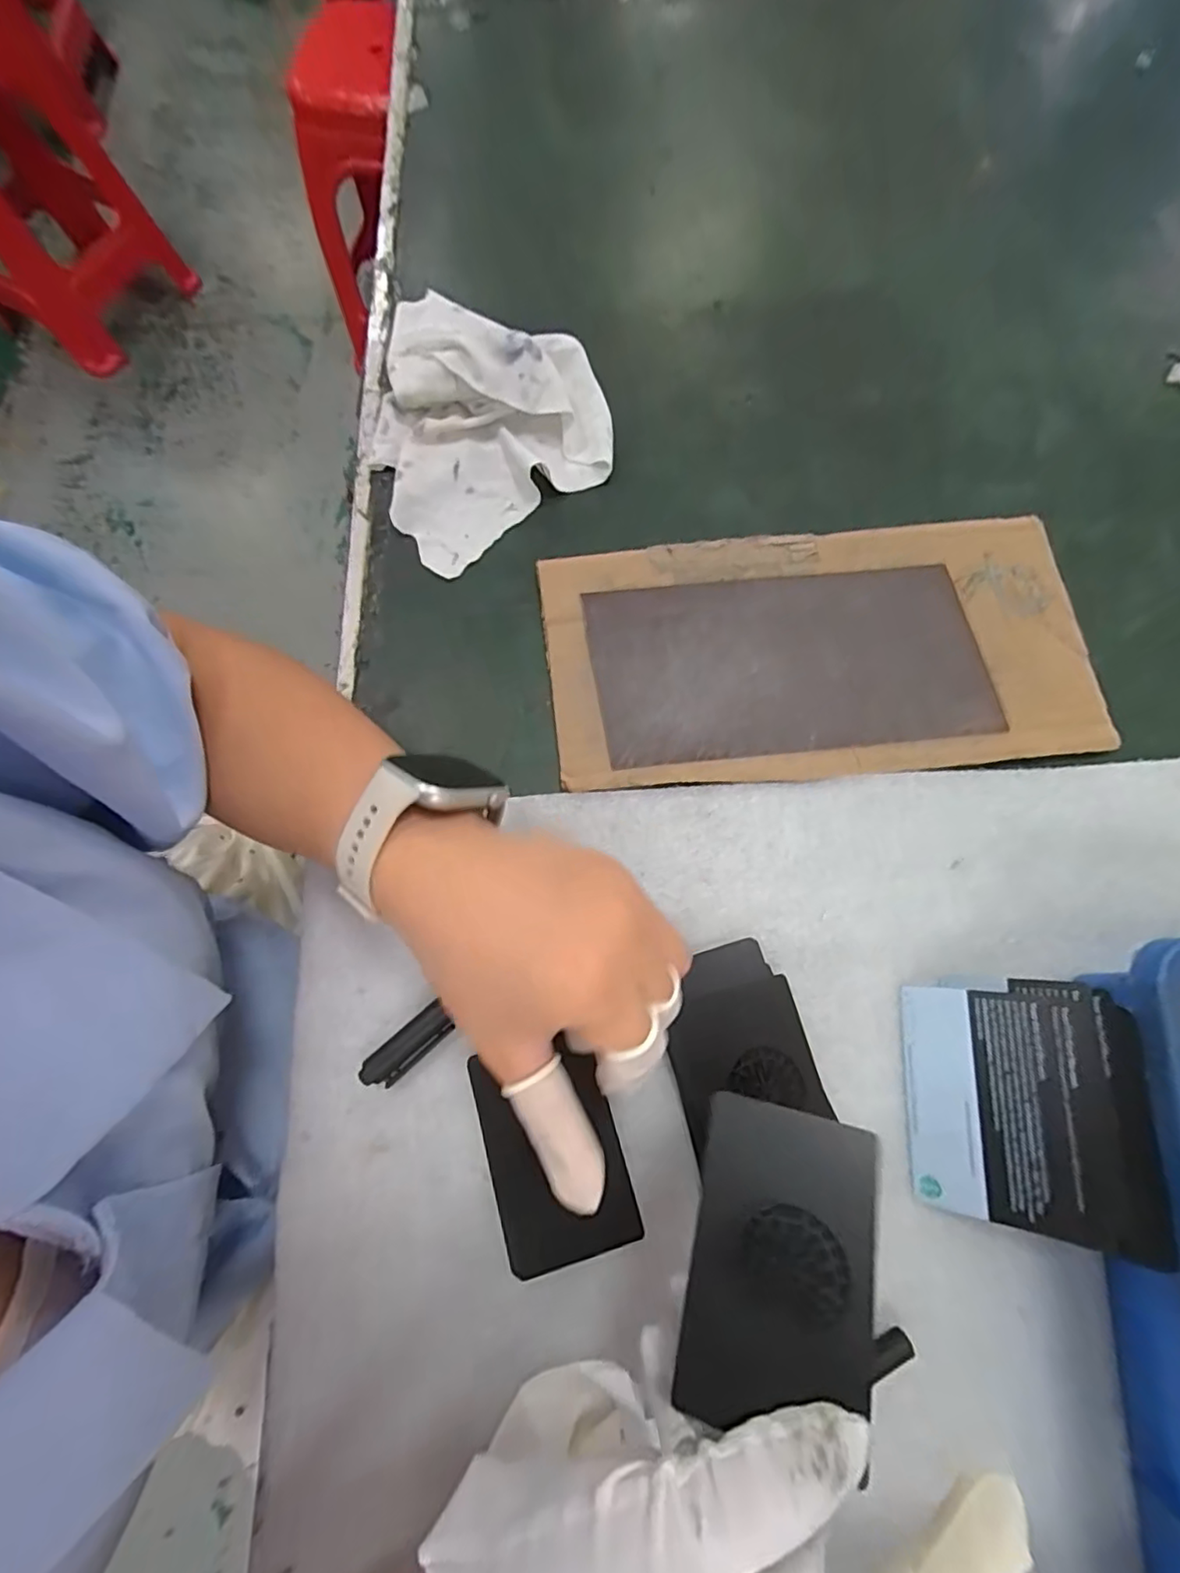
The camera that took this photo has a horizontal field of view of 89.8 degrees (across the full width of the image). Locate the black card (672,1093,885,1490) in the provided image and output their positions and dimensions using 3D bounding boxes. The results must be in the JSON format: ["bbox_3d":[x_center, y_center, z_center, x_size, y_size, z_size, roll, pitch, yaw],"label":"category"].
[{"bbox_3d":[0.061,0.147,0.184,0.054,0.004,0.082,7,60,17],"label":"black card"}]

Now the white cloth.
[{"bbox_3d":[-0.058,-0.207,0.329,0.130,0.034,0.144,-19,75,-4],"label":"white cloth"}]

